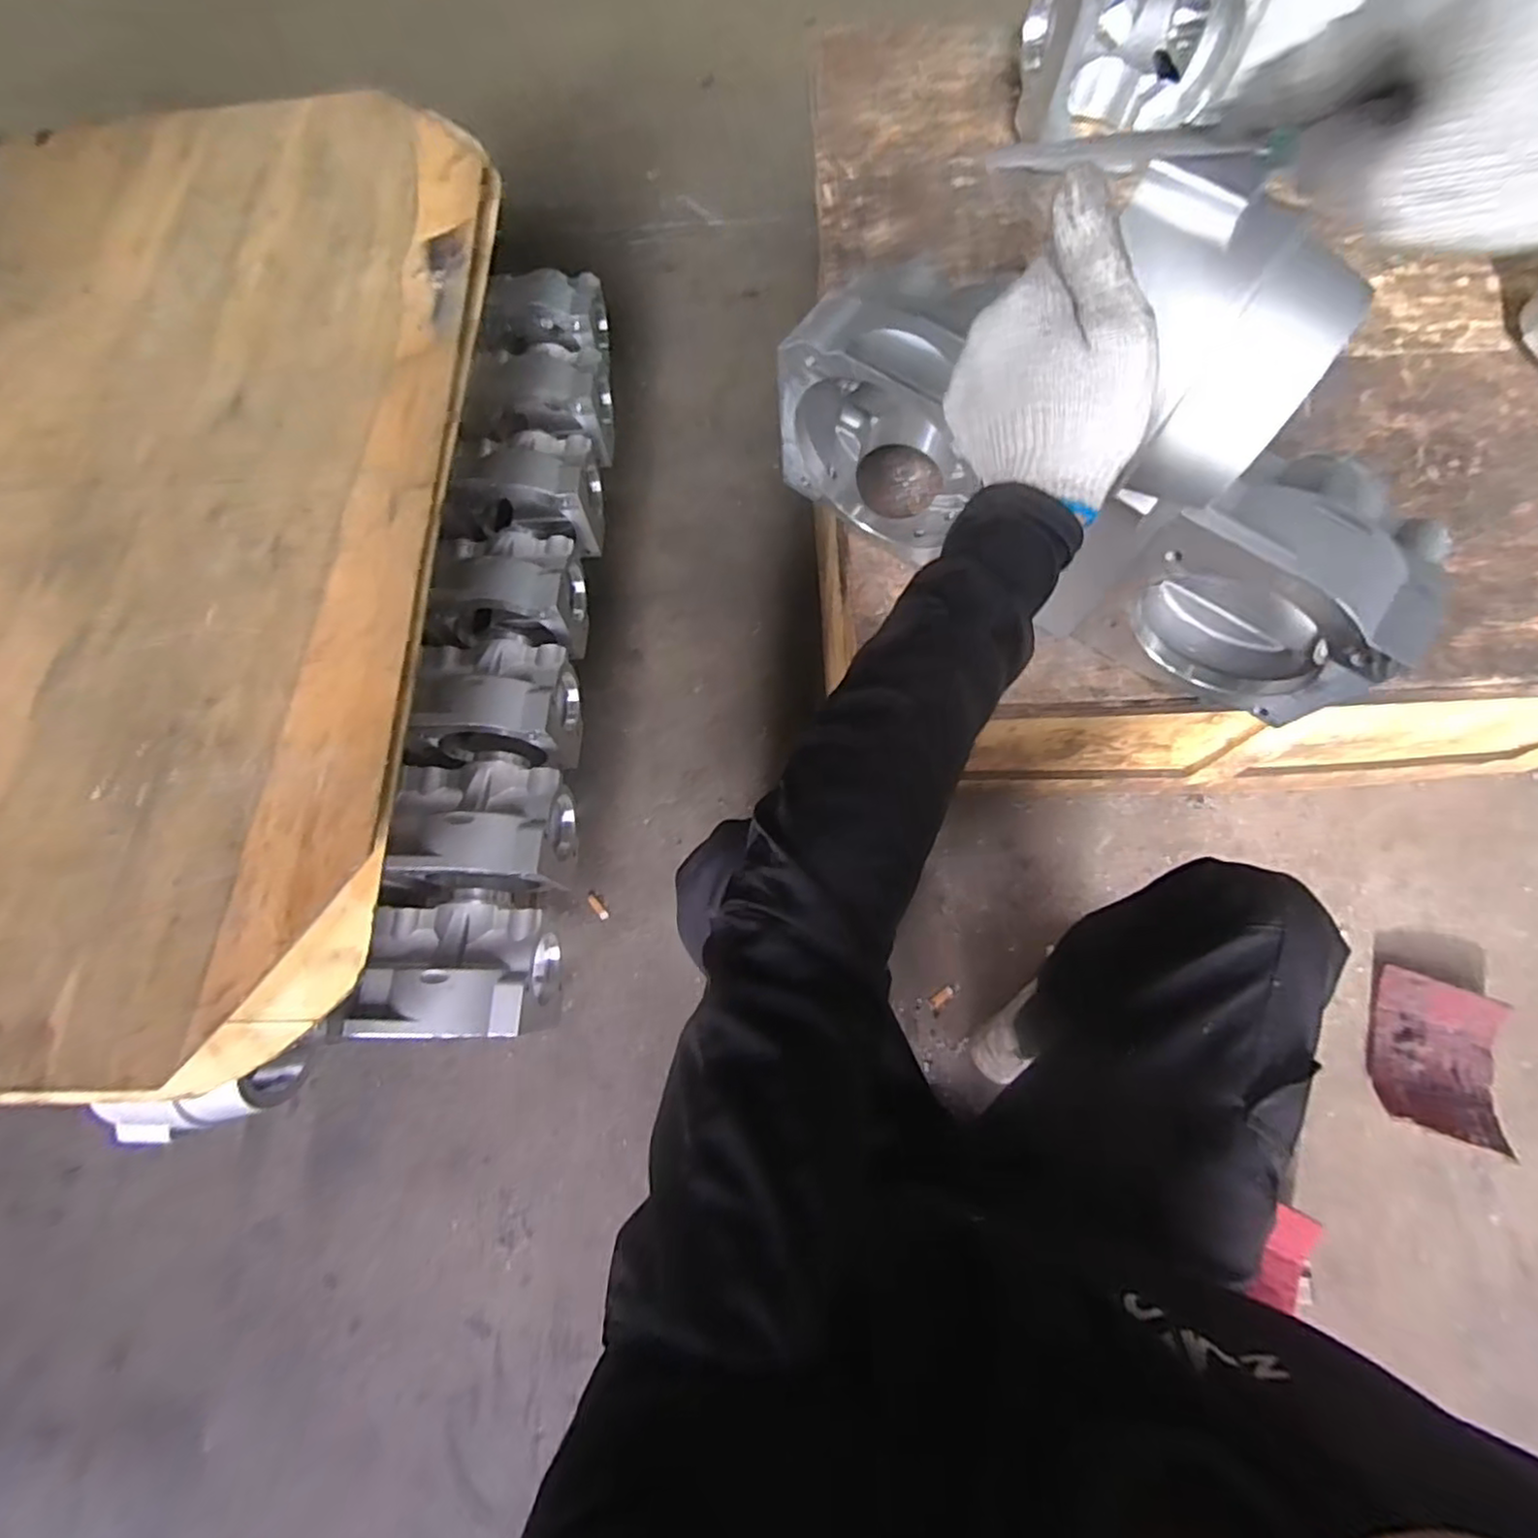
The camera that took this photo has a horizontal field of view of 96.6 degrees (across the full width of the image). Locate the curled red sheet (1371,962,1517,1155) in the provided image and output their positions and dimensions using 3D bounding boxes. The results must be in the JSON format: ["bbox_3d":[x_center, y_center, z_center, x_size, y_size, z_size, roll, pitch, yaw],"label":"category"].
[{"bbox_3d":[0.899,0.383,0.918,0.148,0.040,0.197,21,73,7],"label":"curled red sheet"}]

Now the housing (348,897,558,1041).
[{"bbox_3d":[-0.328,0.216,0.739,0.167,0.117,0.132,-1,71,0],"label":"housing"}]

